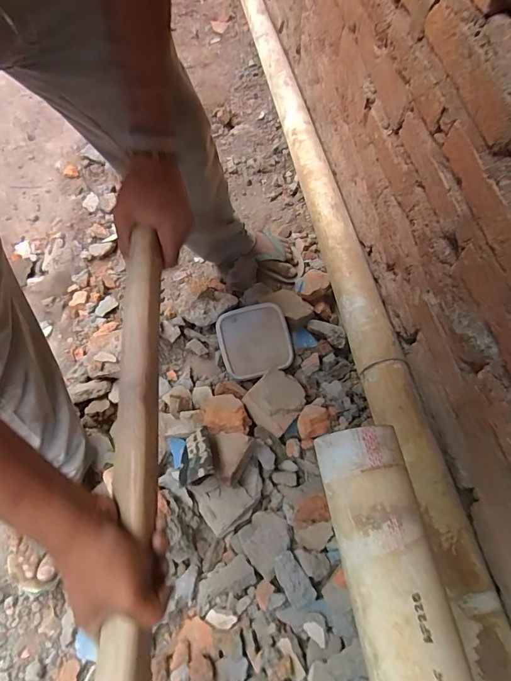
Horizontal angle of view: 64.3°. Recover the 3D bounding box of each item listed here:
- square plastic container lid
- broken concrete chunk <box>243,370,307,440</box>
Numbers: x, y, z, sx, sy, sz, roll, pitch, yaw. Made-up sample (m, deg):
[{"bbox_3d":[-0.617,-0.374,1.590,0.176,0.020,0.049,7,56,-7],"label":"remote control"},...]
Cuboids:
[{"bbox_3d":[-0.001,-0.001,0.889,0.153,0.019,0.148,-16,87,-8],"label":"square plastic container lid"},{"bbox_3d":[0.042,0.116,0.815,0.099,0.051,0.121,33,68,18],"label":"broken concrete chunk"}]

